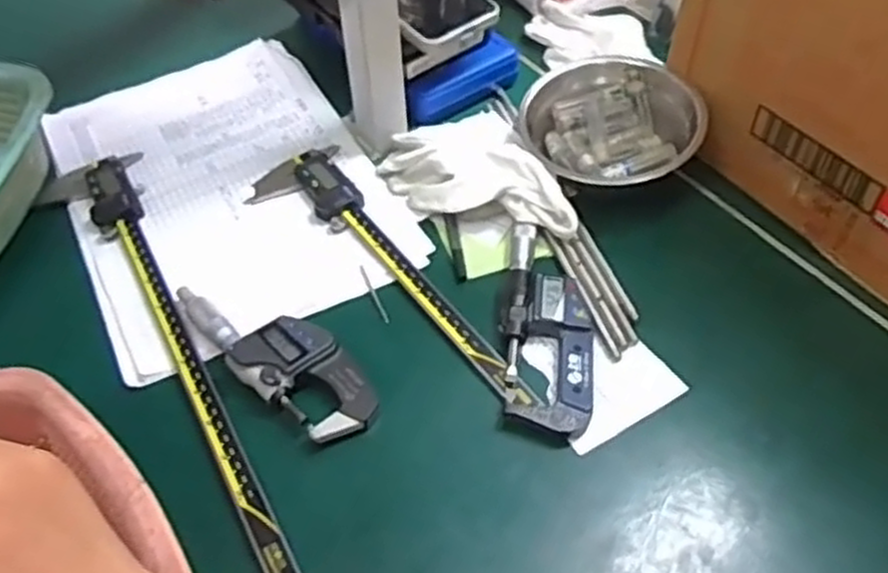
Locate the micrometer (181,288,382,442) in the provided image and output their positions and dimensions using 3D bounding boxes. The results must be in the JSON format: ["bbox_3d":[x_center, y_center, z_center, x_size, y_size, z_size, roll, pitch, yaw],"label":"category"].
[{"bbox_3d":[-0.106,0.039,0.495,0.154,0.020,0.055,30,57,23],"label":"micrometer"}]

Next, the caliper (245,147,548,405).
[{"bbox_3d":[-0.034,-0.011,0.536,0.071,0.015,0.268,-33,57,-23],"label":"caliper"}]

